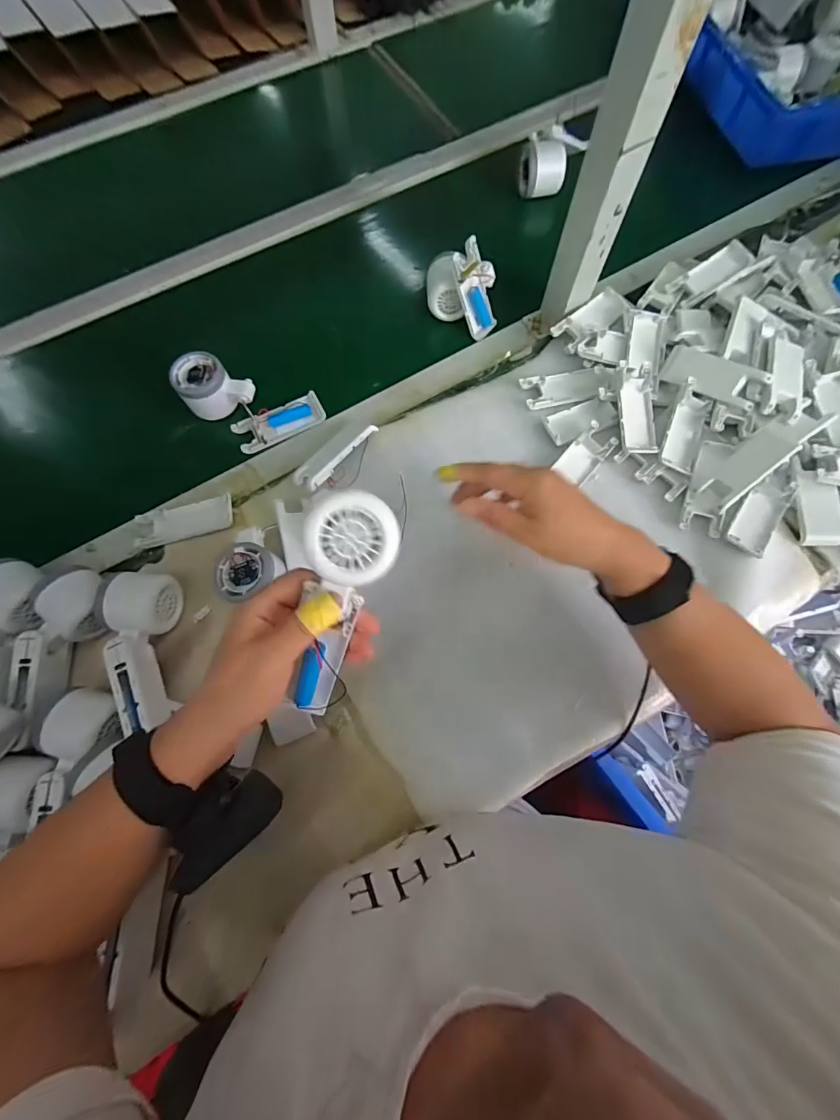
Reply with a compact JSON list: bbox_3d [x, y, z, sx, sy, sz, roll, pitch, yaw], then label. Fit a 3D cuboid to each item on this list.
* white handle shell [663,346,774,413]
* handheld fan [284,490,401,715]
[{"bbox_3d":[0.321,-0.201,0.465,0.098,0.012,0.041,36,111,22],"label":"white handle shell"},{"bbox_3d":[-0.061,0.032,0.280,0.051,0.033,0.161,28,117,2],"label":"handheld fan"}]

